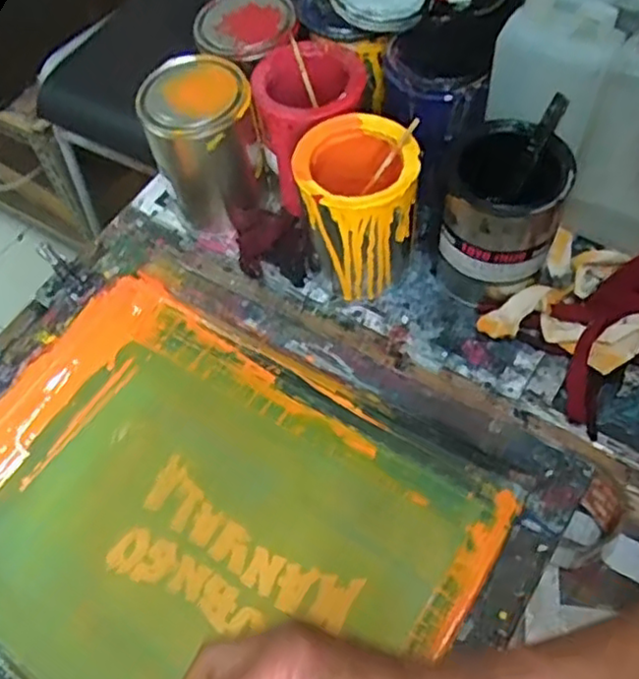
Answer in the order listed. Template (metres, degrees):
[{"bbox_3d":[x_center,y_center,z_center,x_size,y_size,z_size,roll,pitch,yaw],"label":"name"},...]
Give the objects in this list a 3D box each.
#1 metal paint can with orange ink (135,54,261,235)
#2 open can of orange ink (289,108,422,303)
[{"bbox_3d":[-0.116,-0.196,0.714,0.107,0.156,0.092,-10,59,-1],"label":"metal paint can with orange ink"},{"bbox_3d":[0.037,-0.120,0.659,0.104,0.156,0.104,-2,59,4],"label":"open can of orange ink"}]

